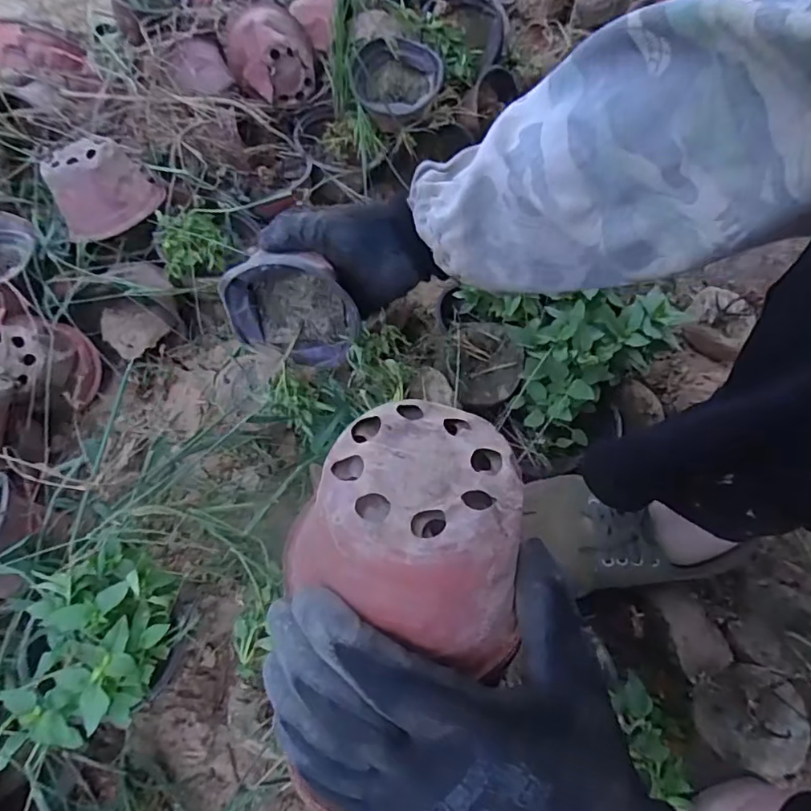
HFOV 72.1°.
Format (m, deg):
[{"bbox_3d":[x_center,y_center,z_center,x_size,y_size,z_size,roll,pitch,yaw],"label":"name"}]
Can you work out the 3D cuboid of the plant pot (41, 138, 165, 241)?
[{"bbox_3d":[-0.305,-0.220,0.562,0.095,0.072,0.083,-32,65,-15],"label":"plant pot"}]

